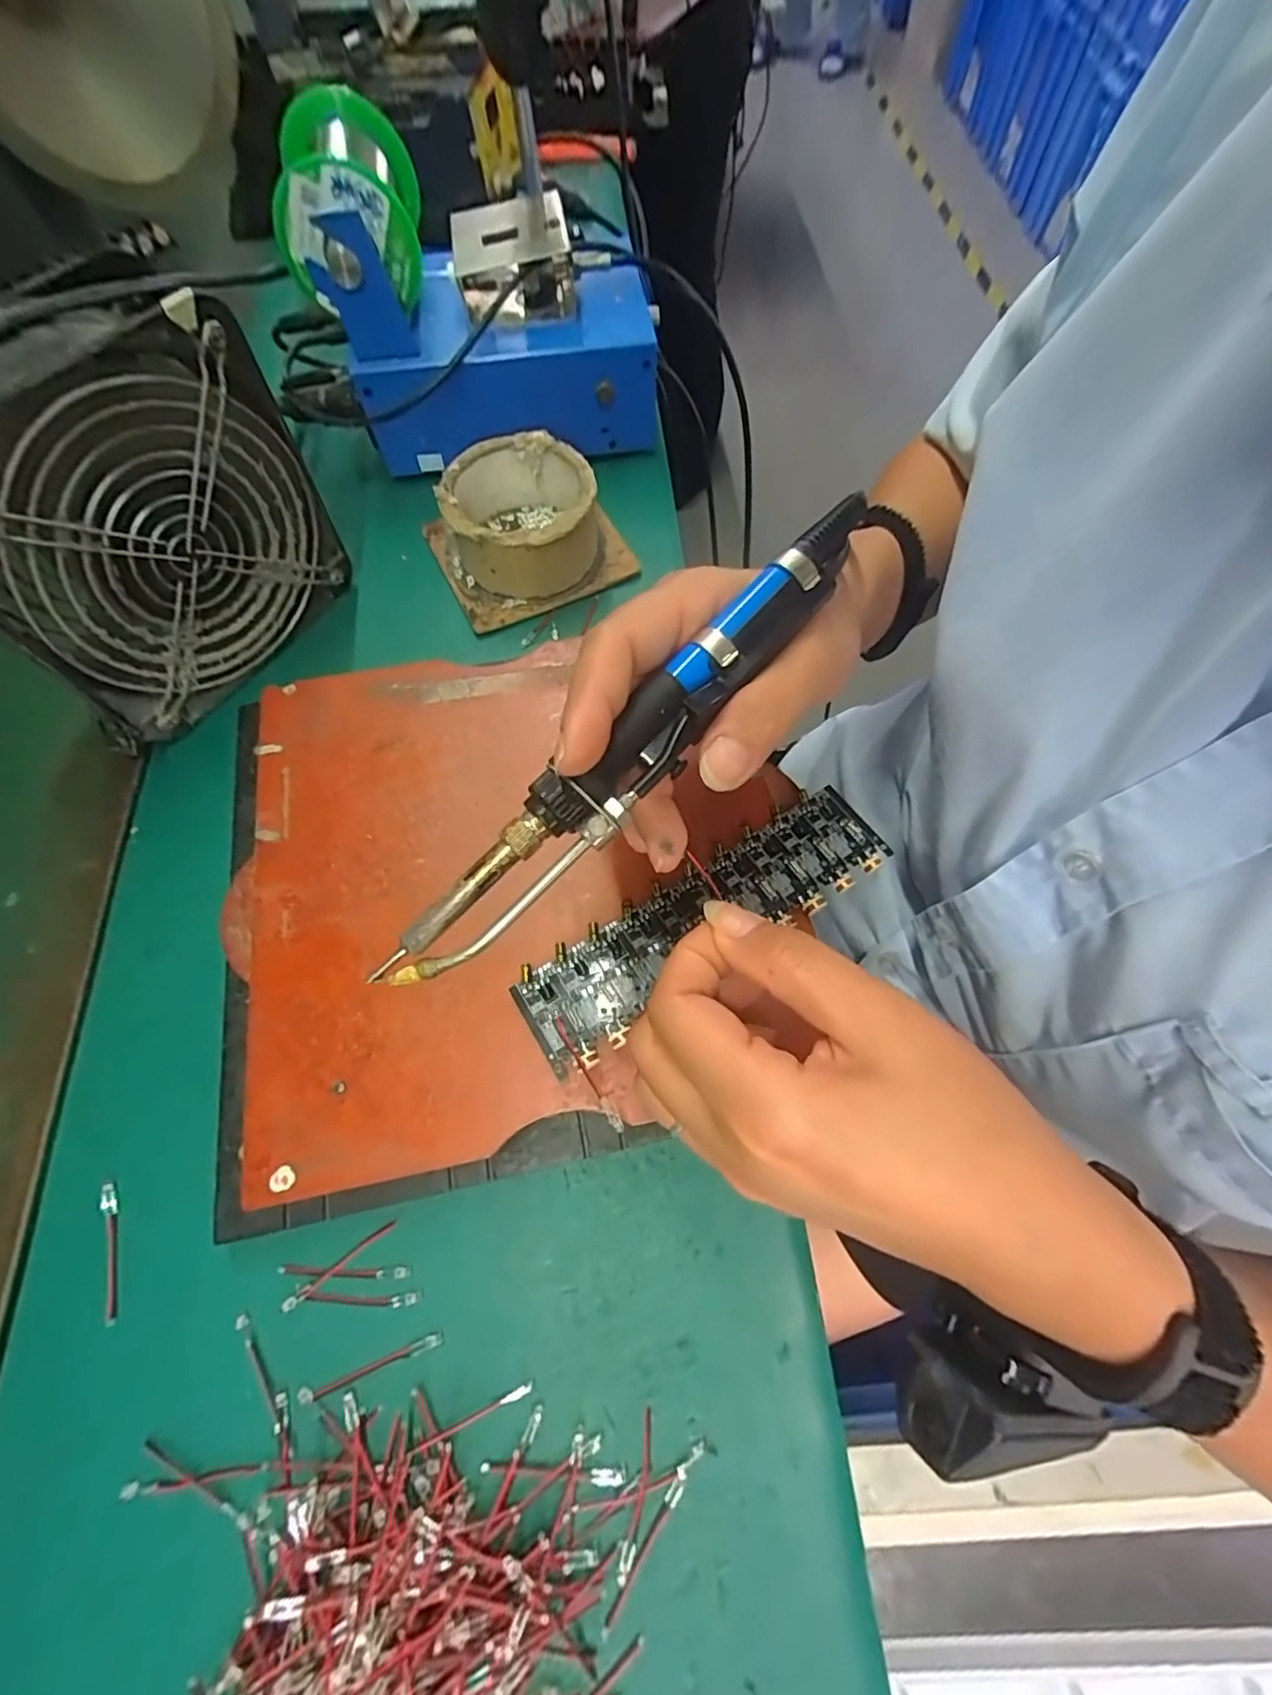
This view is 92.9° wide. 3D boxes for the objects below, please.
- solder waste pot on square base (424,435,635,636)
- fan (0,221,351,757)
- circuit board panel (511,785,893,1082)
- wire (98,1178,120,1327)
[{"bbox_3d":[-0.067,-0.195,0.363,0.110,0.049,0.094,-28,69,-12],"label":"solder waste pot on square base"},{"bbox_3d":[-0.223,-0.145,0.280,0.053,0.153,0.152,29,69,13],"label":"fan"},{"bbox_3d":[0.029,0.029,0.249,0.163,0.005,0.044,-31,69,-12],"label":"circuit board panel"},{"bbox_3d":[-0.206,0.157,0.237,0.006,0.004,0.051,-19,67,-8],"label":"wire"}]

